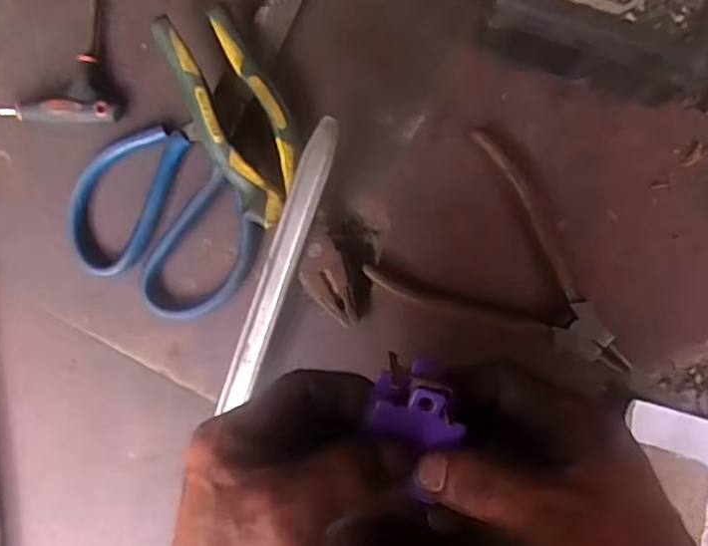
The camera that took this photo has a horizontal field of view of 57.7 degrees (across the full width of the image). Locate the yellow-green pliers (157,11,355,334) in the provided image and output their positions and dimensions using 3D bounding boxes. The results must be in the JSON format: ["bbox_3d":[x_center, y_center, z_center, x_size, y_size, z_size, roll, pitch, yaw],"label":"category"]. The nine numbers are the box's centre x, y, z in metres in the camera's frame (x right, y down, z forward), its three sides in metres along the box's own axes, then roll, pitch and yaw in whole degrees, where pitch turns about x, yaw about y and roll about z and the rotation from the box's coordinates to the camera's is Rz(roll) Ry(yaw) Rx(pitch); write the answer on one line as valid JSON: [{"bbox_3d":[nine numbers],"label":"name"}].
[{"bbox_3d":[-0.050,-0.059,0.377,0.047,0.034,0.195,-24,89,9],"label":"yellow-green pliers"}]

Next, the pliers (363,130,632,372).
[{"bbox_3d":[0.095,0.005,0.365,0.144,0.015,0.103,39,98,5],"label":"pliers"}]

